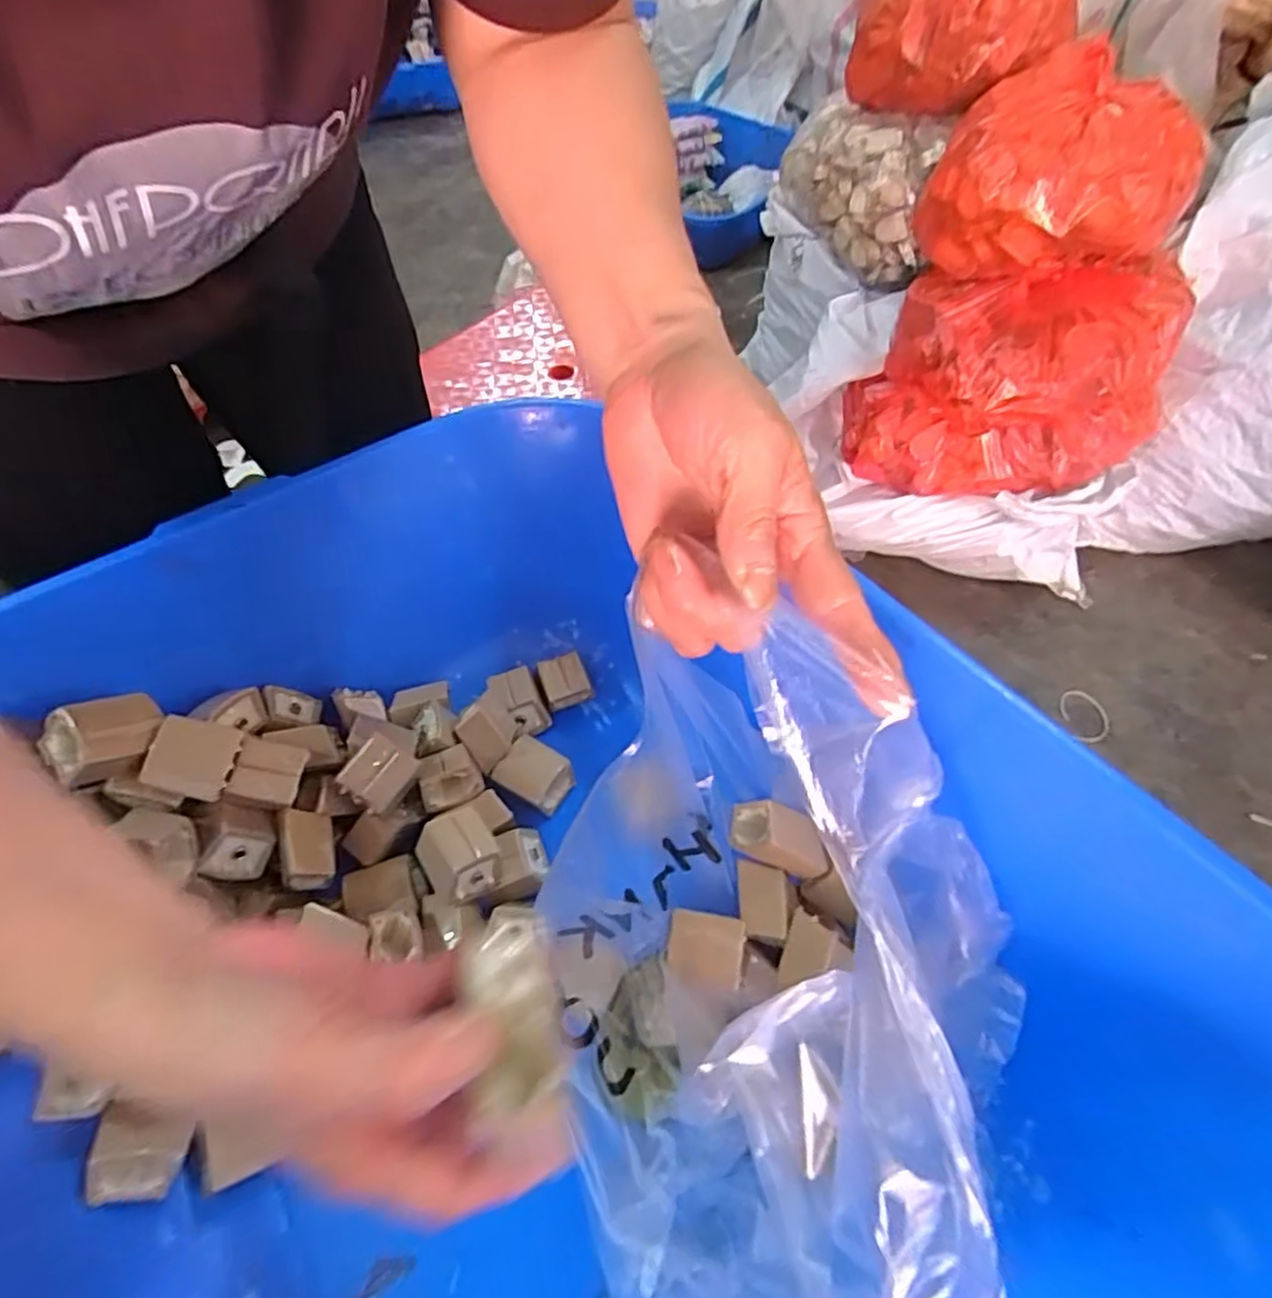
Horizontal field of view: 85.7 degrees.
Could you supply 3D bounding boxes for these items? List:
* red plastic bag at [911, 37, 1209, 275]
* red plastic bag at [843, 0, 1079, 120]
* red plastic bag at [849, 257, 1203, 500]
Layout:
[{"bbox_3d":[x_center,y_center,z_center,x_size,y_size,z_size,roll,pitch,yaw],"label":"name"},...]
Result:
[{"bbox_3d":[0.533,-0.604,0.868,0.304,0.184,0.221,26,59,19],"label":"red plastic bag"},{"bbox_3d":[0.456,-0.881,0.966,0.285,0.180,0.180,11,55,10],"label":"red plastic bag"},{"bbox_3d":[0.544,-0.376,0.976,0.399,0.252,0.222,4,54,5],"label":"red plastic bag"}]

